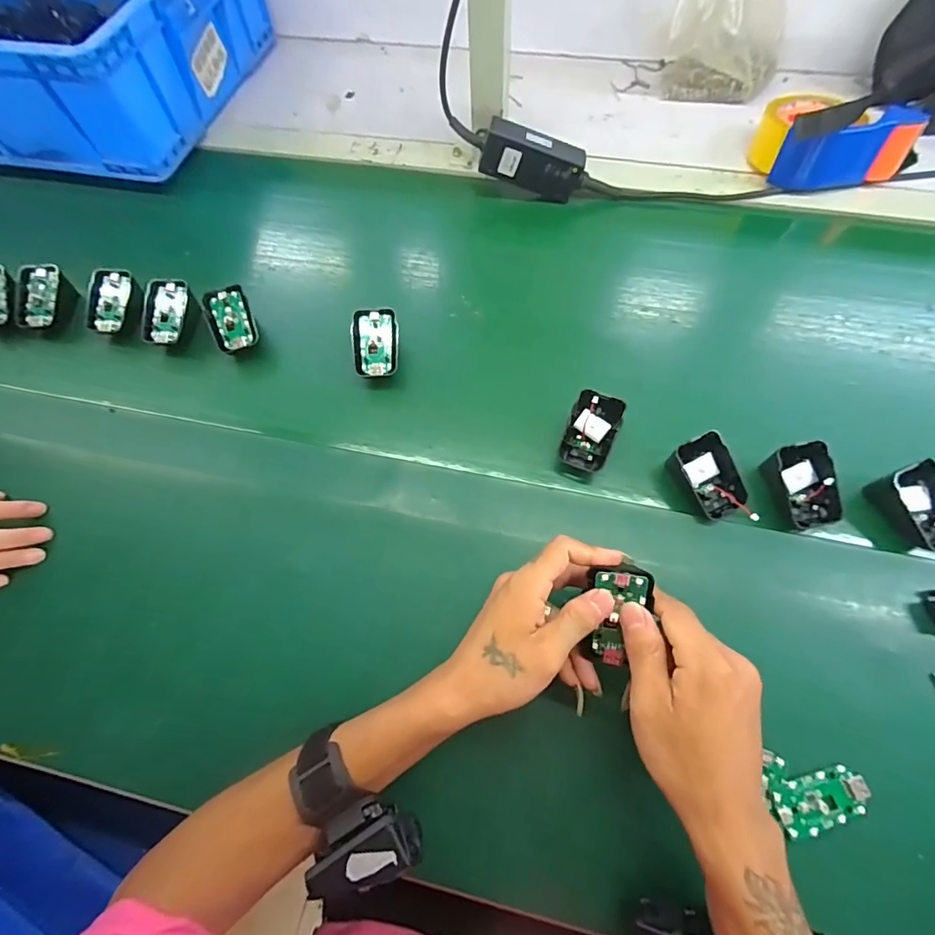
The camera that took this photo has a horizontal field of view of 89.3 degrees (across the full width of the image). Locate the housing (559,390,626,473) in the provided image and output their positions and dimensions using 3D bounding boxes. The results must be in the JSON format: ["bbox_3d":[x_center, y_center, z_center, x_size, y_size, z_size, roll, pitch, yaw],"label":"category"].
[{"bbox_3d":[0.109,-0.032,0.421,0.043,0.030,0.068,21,100,11],"label":"housing"}]

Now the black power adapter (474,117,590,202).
[{"bbox_3d":[0.075,-0.352,0.547,0.126,0.056,0.025,16,66,-10],"label":"black power adapter"}]

